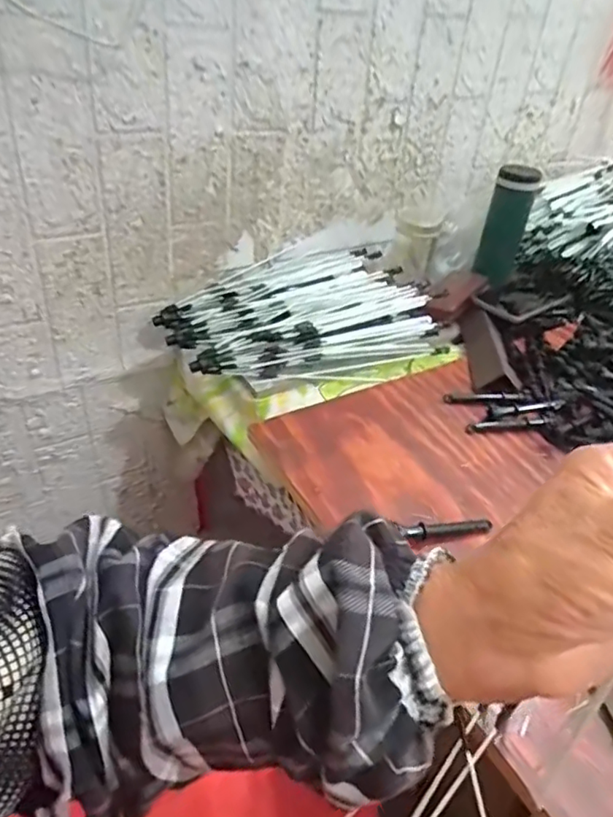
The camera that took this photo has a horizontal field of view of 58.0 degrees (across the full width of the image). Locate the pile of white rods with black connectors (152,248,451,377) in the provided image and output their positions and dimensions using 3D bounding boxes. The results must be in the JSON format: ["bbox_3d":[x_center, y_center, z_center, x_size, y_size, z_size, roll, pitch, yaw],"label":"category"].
[{"bbox_3d":[-0.006,-0.127,0.729,0.351,0.074,0.200,-9,37,-18],"label":"pile of white rods with black connectors"}]

